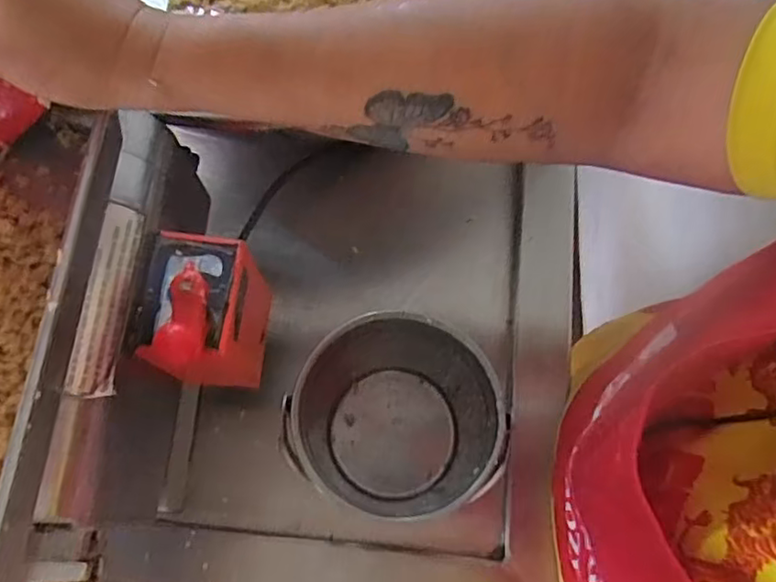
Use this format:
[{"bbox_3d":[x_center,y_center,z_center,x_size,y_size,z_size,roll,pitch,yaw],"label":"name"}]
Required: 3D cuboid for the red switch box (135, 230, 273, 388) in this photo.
[{"bbox_3d":[-0.116,0.008,0.392,0.073,0.062,0.091,3,71,-1],"label":"red switch box"}]

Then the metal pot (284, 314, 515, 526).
[{"bbox_3d":[0.007,0.100,0.468,0.125,0.134,0.125,0,71,-1],"label":"metal pot"}]

